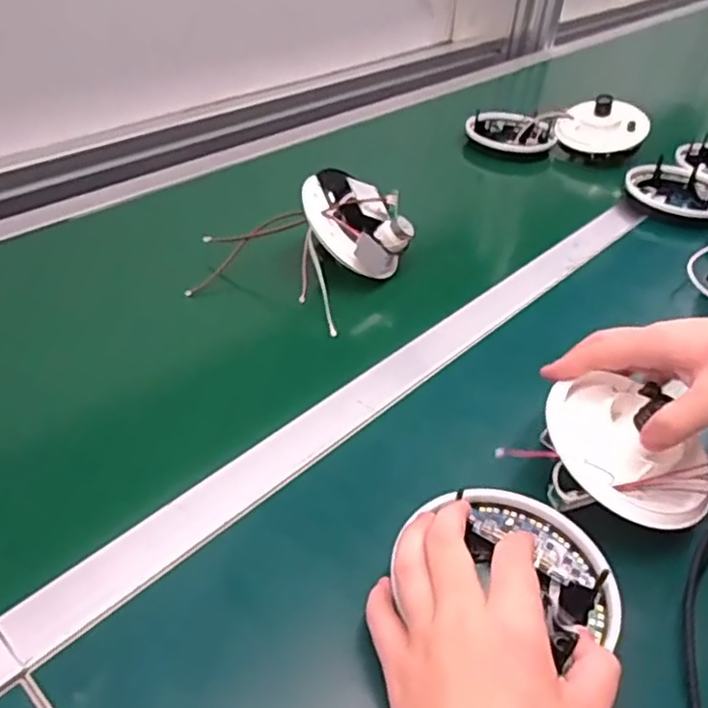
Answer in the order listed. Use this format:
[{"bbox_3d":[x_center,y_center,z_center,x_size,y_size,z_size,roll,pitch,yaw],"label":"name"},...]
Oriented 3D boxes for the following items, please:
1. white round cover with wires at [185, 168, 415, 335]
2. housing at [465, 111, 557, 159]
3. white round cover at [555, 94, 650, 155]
[{"bbox_3d":[-0.043,-0.101,0.647,0.135,0.085,0.183,24,44,23],"label":"white round cover with wires"},{"bbox_3d":[0.232,-0.328,0.997,0.127,0.035,0.124,10,40,8],"label":"housing"},{"bbox_3d":[0.355,-0.322,0.961,0.122,0.040,0.084,16,82,13],"label":"white round cover"}]

